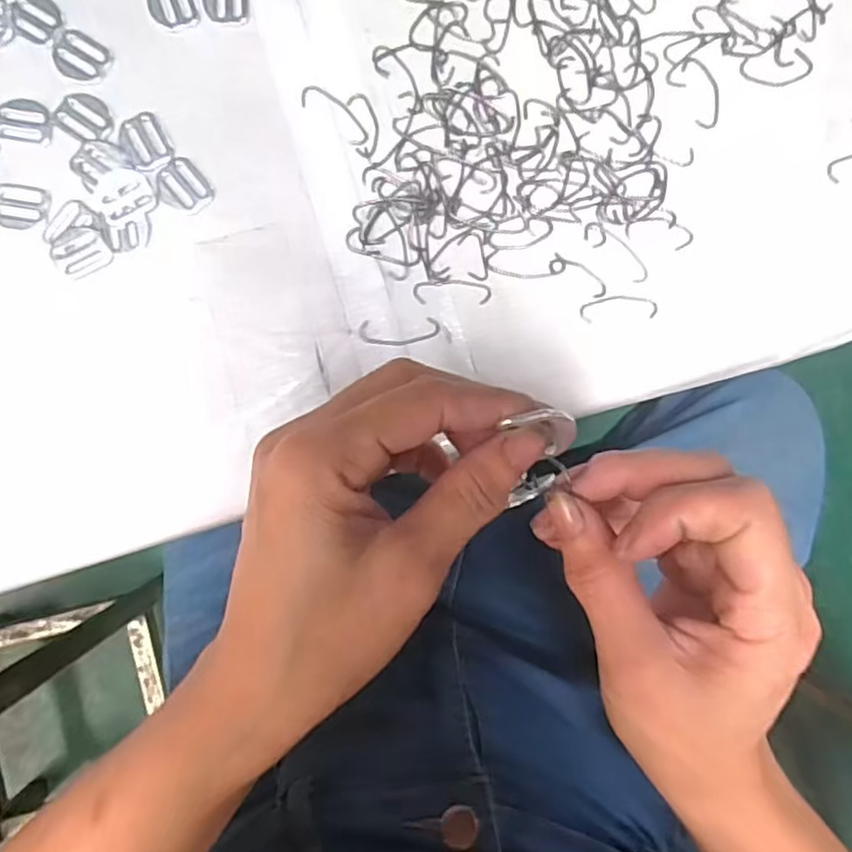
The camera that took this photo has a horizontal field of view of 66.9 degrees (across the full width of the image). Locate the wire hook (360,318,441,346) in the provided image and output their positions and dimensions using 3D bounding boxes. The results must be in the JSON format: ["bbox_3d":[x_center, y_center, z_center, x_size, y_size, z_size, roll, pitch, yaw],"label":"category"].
[{"bbox_3d":[-0.013,-0.048,0.330,0.041,0.004,0.013,-4,87,-2],"label":"wire hook"}]

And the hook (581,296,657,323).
[{"bbox_3d":[0.100,-0.061,0.334,0.041,0.004,0.013,-5,87,-2],"label":"hook"}]

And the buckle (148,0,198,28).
[{"bbox_3d":[-0.130,-0.217,0.328,0.023,0.004,0.024,-18,88,-2],"label":"buckle"}]

